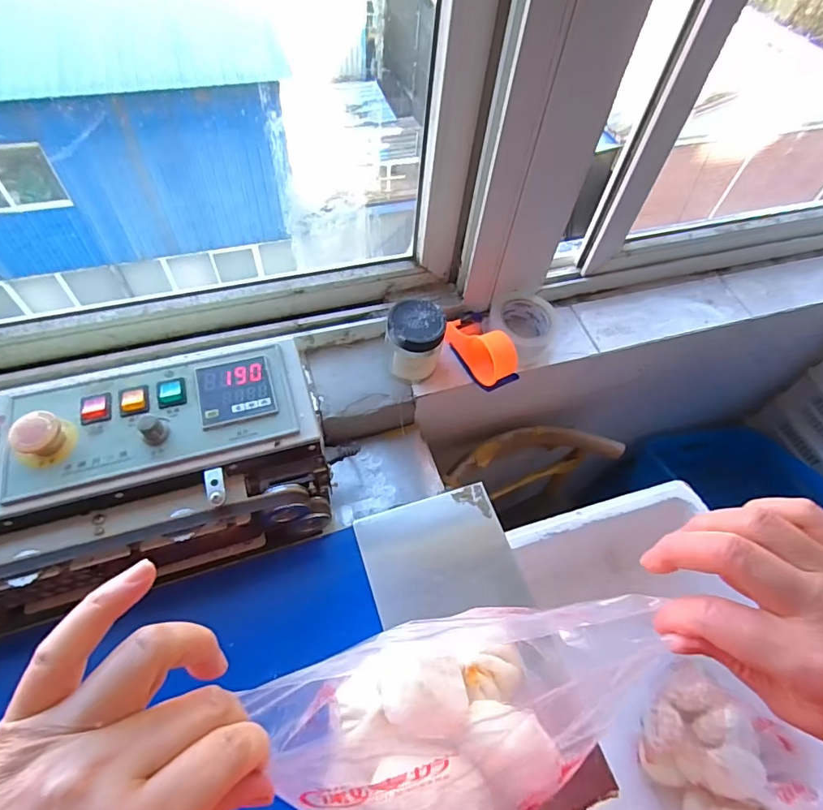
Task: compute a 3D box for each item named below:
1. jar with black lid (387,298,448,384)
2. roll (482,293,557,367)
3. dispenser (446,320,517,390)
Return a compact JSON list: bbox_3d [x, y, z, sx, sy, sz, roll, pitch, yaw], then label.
[{"bbox_3d":[0.005,-0.090,0.724,0.082,0.107,0.076,7,57,0],"label":"jar with black lid"},{"bbox_3d":[0.184,-0.131,0.797,0.113,0.063,0.106,2,57,-3],"label":"roll"},{"bbox_3d":[0.110,-0.092,0.743,0.058,0.083,0.127,-26,63,-20],"label":"dispenser"}]

